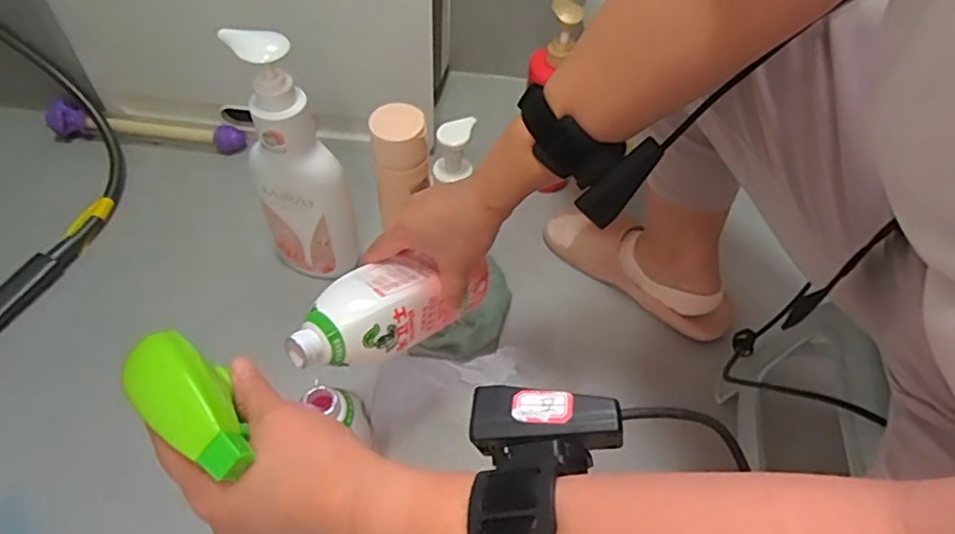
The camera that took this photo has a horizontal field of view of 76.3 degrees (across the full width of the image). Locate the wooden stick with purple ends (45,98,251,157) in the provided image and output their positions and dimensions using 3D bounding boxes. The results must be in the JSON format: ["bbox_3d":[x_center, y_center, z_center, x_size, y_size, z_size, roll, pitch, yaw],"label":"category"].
[{"bbox_3d":[-0.473,-0.200,0.875,0.277,0.040,0.045,8,54,2],"label":"wooden stick with purple ends"}]

